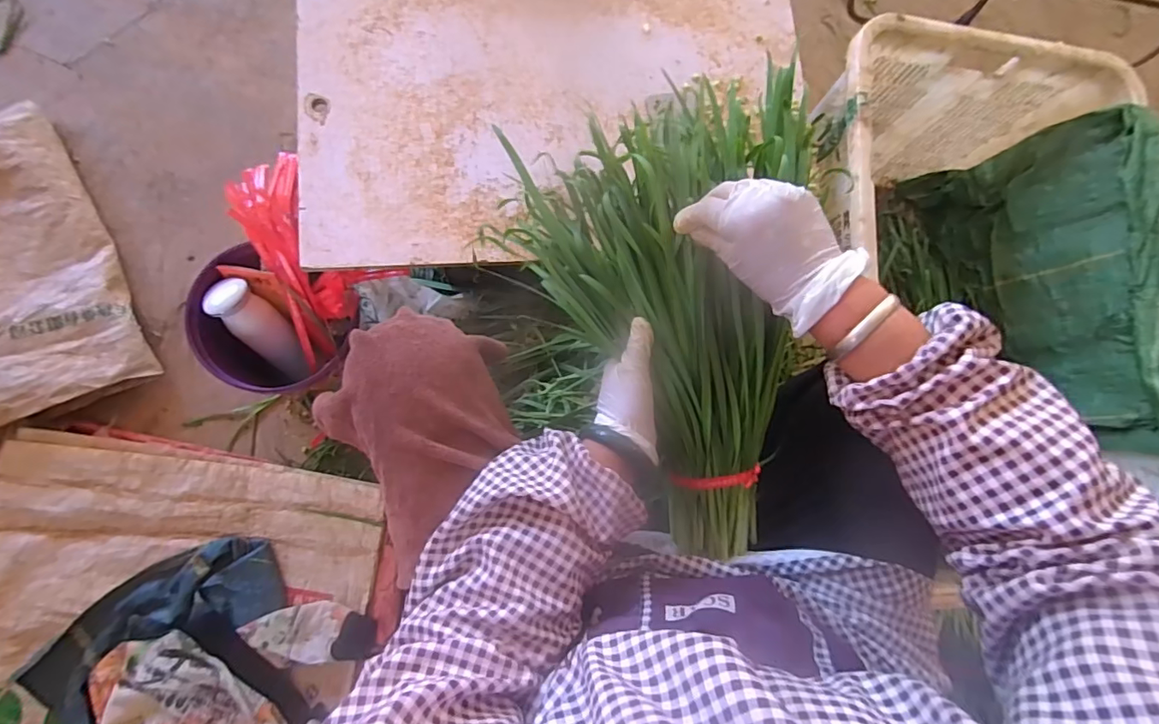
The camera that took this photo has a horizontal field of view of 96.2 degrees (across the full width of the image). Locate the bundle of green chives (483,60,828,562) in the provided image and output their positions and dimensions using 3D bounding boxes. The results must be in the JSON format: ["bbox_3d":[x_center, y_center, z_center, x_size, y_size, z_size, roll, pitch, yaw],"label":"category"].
[{"bbox_3d":[0.111,-0.019,0.478,0.264,0.127,0.412,-16,88,-6],"label":"bundle of green chives"}]

